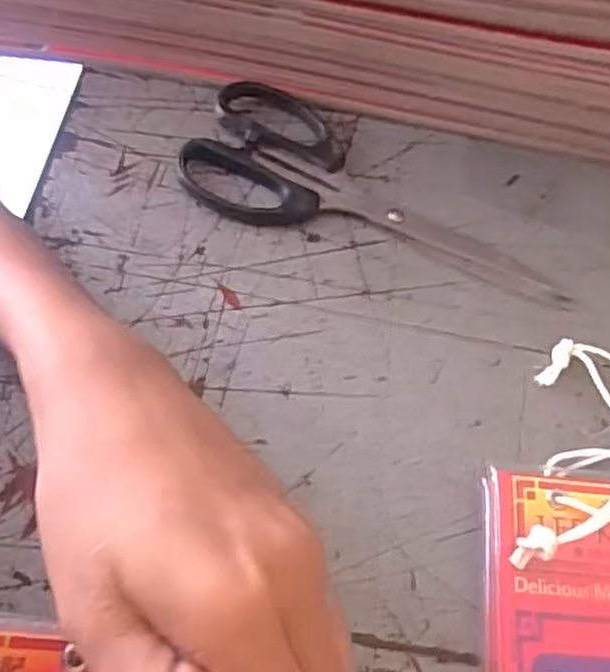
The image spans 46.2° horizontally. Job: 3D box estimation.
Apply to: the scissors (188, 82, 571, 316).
[{"bbox_3d":[0.039,-0.070,0.349,0.191,0.020,0.075,19,64,0],"label":"scissors"}]

